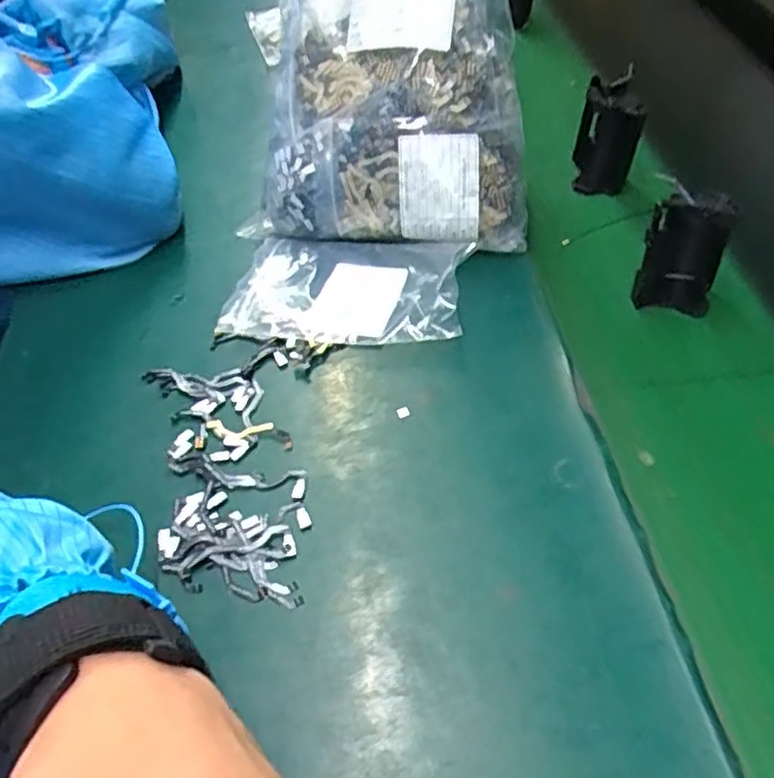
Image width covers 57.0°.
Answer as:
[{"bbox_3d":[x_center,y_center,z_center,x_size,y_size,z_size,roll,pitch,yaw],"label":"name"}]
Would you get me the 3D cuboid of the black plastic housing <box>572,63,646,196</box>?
[{"bbox_3d":[0.164,-0.187,0.534,0.041,0.094,0.044,8,48,10],"label":"black plastic housing"}]

